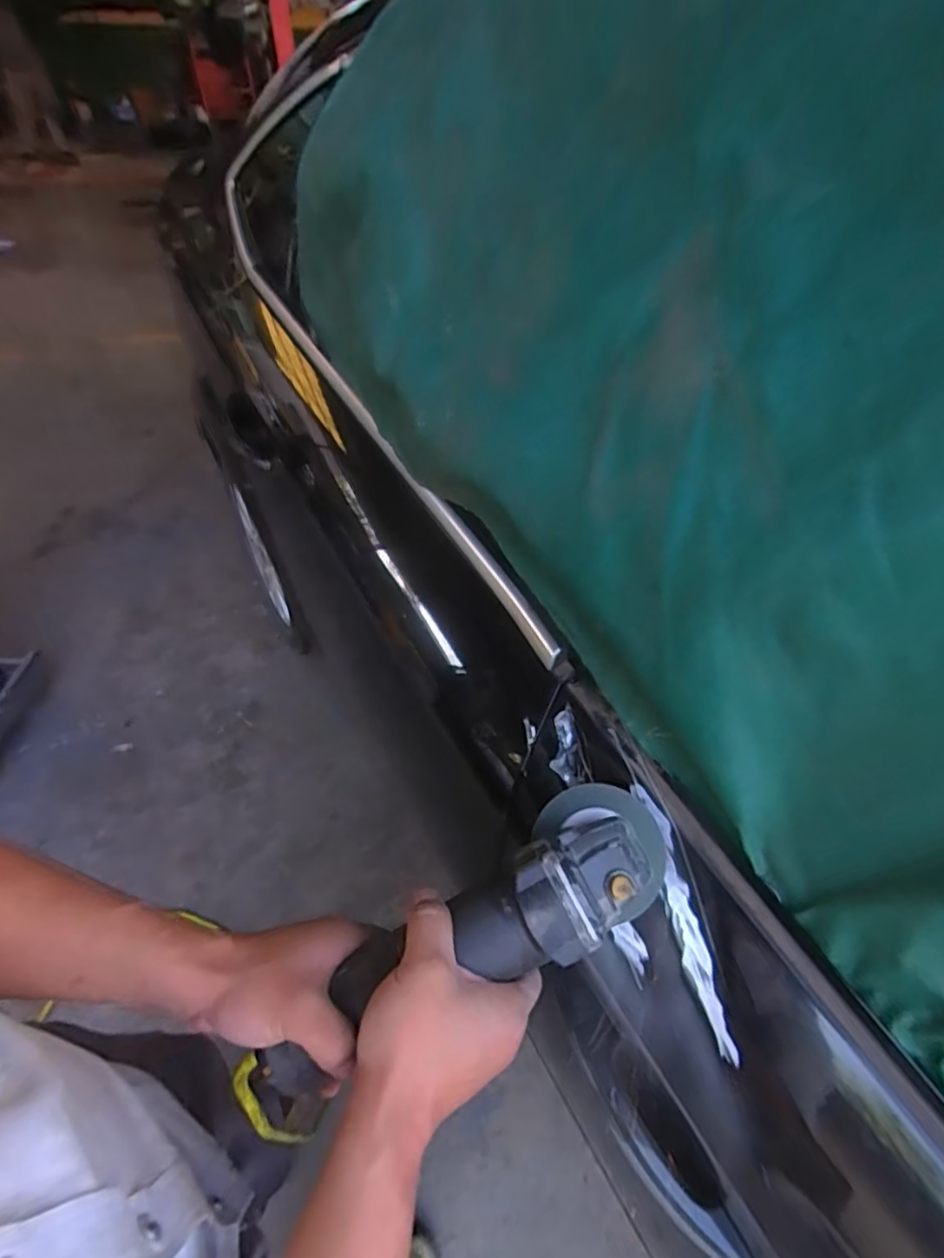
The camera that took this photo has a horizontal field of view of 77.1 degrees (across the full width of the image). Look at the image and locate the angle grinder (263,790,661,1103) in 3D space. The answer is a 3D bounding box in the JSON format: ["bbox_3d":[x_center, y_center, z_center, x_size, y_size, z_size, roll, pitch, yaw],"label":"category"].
[{"bbox_3d":[0.008,0.185,0.373,0.283,0.076,0.090,-26,55,-17],"label":"angle grinder"}]

